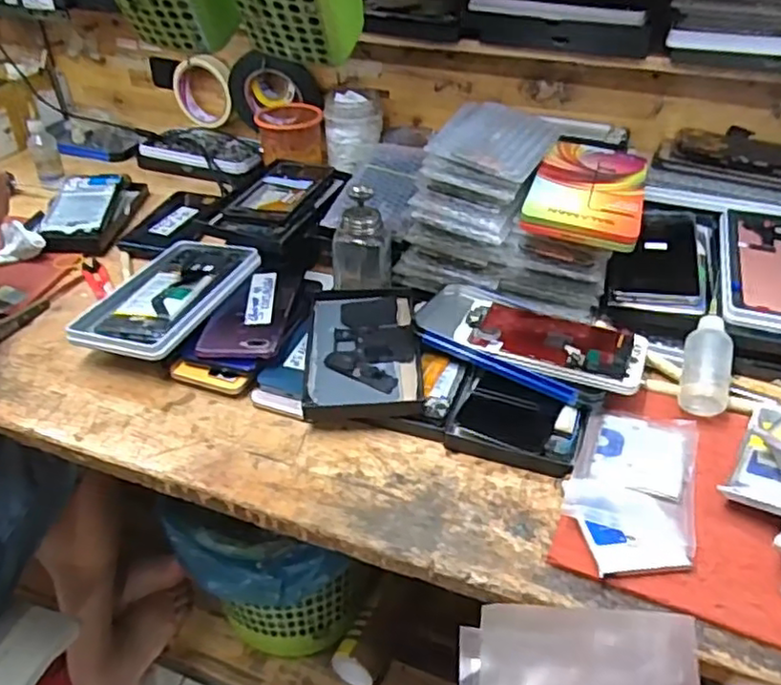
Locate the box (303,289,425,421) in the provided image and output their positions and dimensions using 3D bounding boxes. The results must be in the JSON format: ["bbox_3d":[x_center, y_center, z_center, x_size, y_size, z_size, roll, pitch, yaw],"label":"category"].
[{"bbox_3d":[-0.024,0.002,0.604,0.096,0.016,0.171,-2,37,-2],"label":"box"}]

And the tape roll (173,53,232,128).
[{"bbox_3d":[-0.249,-0.328,0.893,0.083,0.110,0.021,15,40,19],"label":"tape roll"}]

